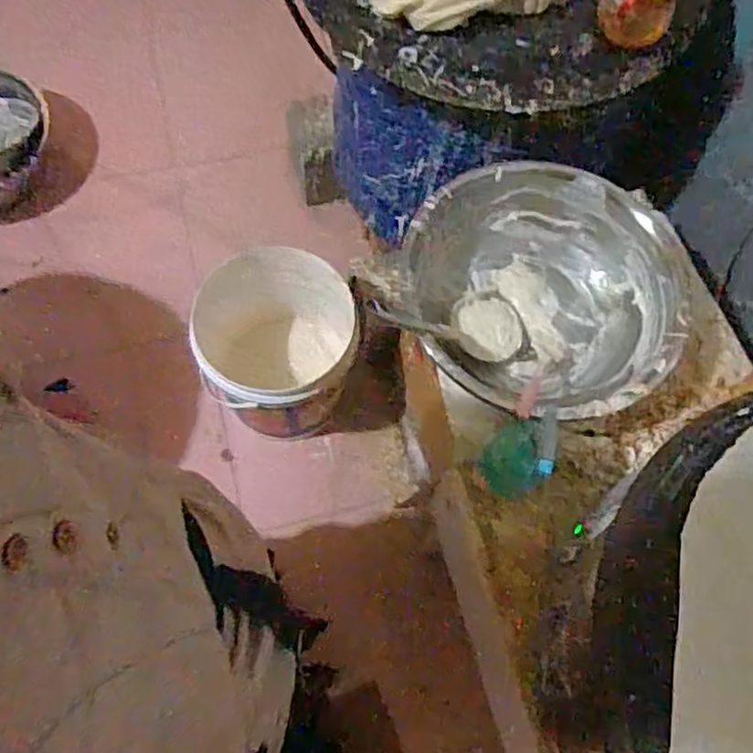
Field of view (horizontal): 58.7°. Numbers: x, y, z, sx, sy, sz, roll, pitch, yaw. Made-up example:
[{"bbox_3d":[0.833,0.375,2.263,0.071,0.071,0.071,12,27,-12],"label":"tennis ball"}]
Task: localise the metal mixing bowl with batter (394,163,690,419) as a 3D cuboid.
[{"bbox_3d":[0.244,-0.109,0.997,0.365,0.155,0.375,1,68,-3],"label":"metal mixing bowl with batter"}]

